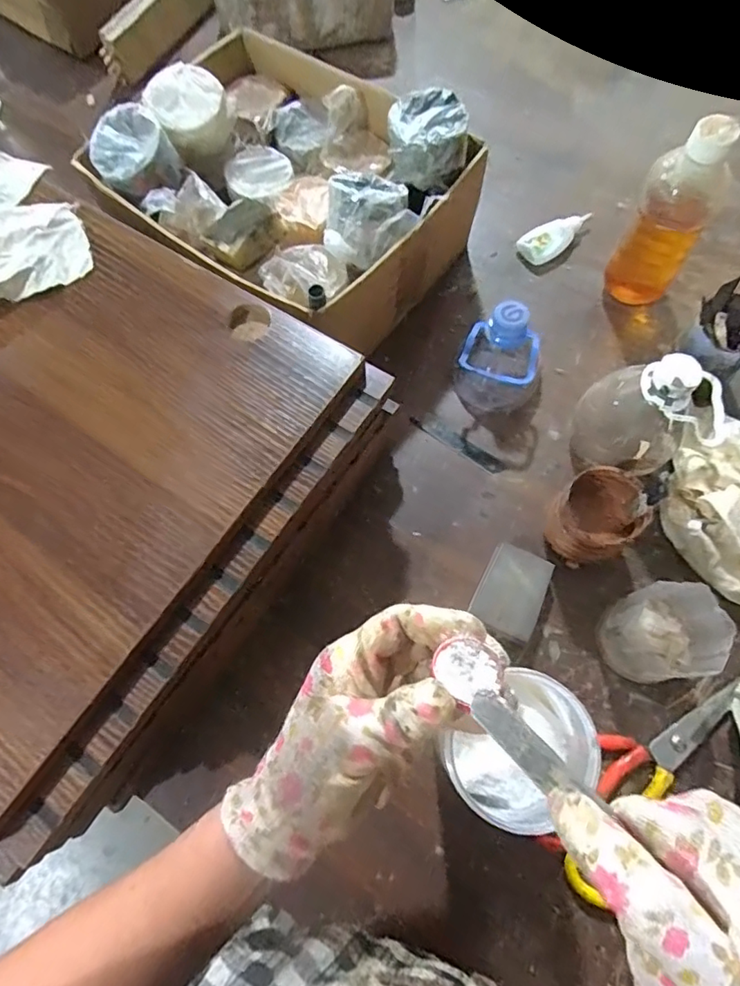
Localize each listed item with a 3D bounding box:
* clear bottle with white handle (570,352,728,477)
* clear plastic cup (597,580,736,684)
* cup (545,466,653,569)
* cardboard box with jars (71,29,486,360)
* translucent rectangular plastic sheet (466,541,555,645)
[{"bbox_3d":[0.237,-0.059,0.458,0.107,0.119,0.081,5,69,5],"label":"clear bottle with white handle"},{"bbox_3d":[0.220,0.108,0.417,0.070,0.092,0.070,-1,69,2],"label":"clear plastic cup"},{"bbox_3d":[0.183,0.026,0.452,0.071,0.074,0.062,-40,73,-12],"label":"cup"},{"bbox_3d":[-0.082,-0.301,0.540,0.315,0.136,0.252,36,75,15],"label":"cardboard box with jars"},{"bbox_3d":[0.120,0.083,0.455,0.052,0.024,0.069,26,72,12],"label":"translucent rectangular plastic sheet"}]

